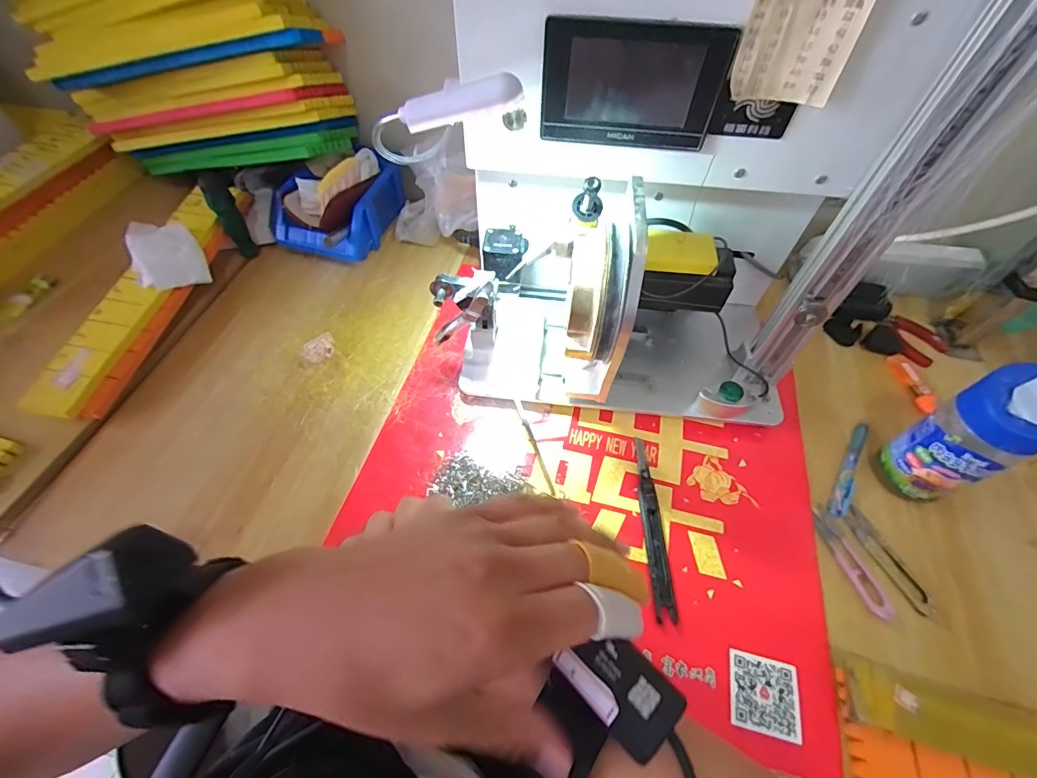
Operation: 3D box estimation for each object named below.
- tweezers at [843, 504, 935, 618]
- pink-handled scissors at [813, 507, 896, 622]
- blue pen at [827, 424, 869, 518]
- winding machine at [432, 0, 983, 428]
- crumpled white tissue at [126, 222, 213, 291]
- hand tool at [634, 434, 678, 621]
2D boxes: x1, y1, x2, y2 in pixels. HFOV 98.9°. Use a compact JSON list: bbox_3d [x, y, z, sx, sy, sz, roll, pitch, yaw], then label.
[{"bbox_3d":[0.335,0.154,0.404,0.025,0.005,0.095,-18,57,-14],"label":"tweezers"},{"bbox_3d":[0.303,0.157,0.406,0.022,0.004,0.099,-7,53,-8],"label":"pink-handled scissors"},{"bbox_3d":[0.339,0.082,0.450,0.016,0.015,0.112,31,59,20],"label":"blue pen"},{"bbox_3d":[0.119,-0.143,0.406,0.360,0.350,0.213,-2,54,-3],"label":"winding machine"},{"bbox_3d":[-0.432,-0.165,0.540,0.073,0.045,0.080,-32,60,-24],"label":"crumpled white tissue"},{"bbox_3d":[0.126,0.123,0.419,0.019,0.012,0.169,2,54,0],"label":"hand tool"}]

